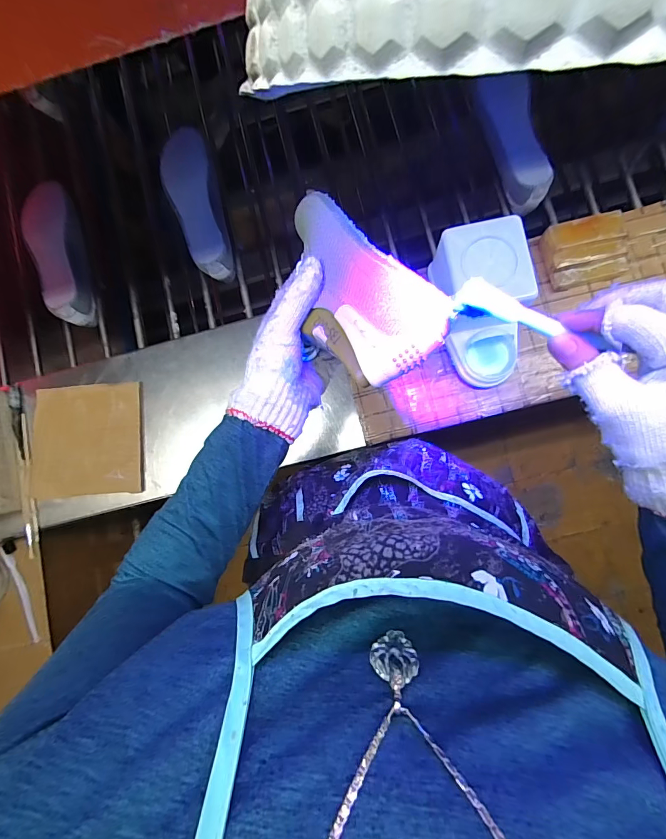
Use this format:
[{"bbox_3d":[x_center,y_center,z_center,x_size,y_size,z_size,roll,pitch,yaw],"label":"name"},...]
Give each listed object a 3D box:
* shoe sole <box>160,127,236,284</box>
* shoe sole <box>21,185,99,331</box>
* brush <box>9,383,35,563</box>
[{"bbox_3d":[-0.231,-0.360,0.658,0.076,0.030,0.253,-14,86,-7],"label":"shoe sole"},{"bbox_3d":[-0.471,-0.287,0.679,0.094,0.049,0.252,-20,82,-4],"label":"shoe sole"},{"bbox_3d":[-0.490,0.077,0.613,0.019,0.012,0.271,-13,82,5],"label":"brush"}]

